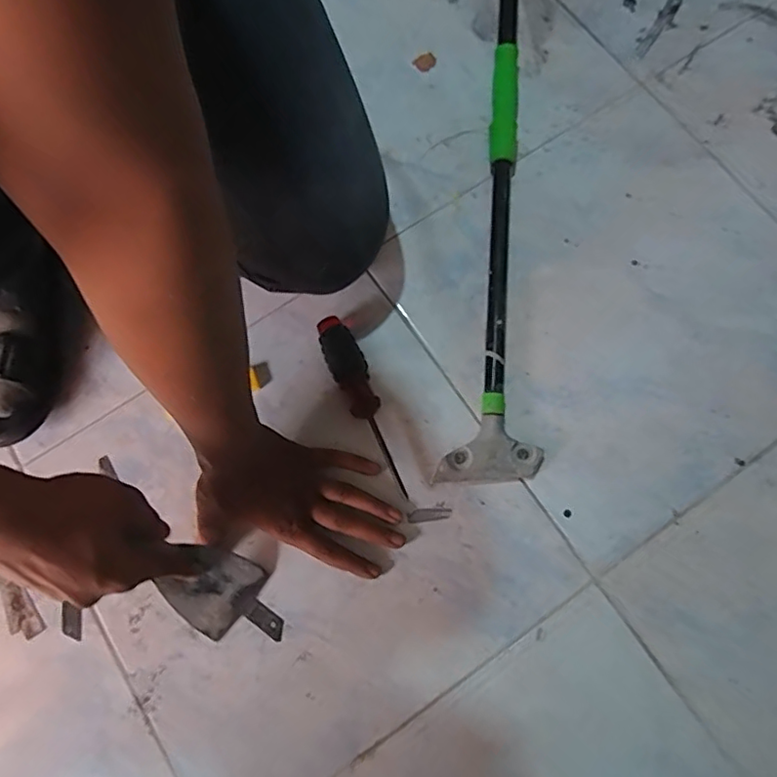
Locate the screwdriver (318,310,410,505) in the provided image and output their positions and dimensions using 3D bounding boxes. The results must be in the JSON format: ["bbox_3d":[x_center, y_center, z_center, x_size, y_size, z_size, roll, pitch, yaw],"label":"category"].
[{"bbox_3d":[-0.024,0.014,0.562,0.035,0.027,0.183,-23,75,-5],"label":"screwdriver"}]

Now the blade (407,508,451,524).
[{"bbox_3d":[0.039,0.119,0.545,0.041,0.004,0.012,-7,74,-1],"label":"blade"}]

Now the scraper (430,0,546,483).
[{"bbox_3d":[0.140,-0.312,0.642,0.097,0.039,0.843,6,75,3],"label":"scraper"}]

